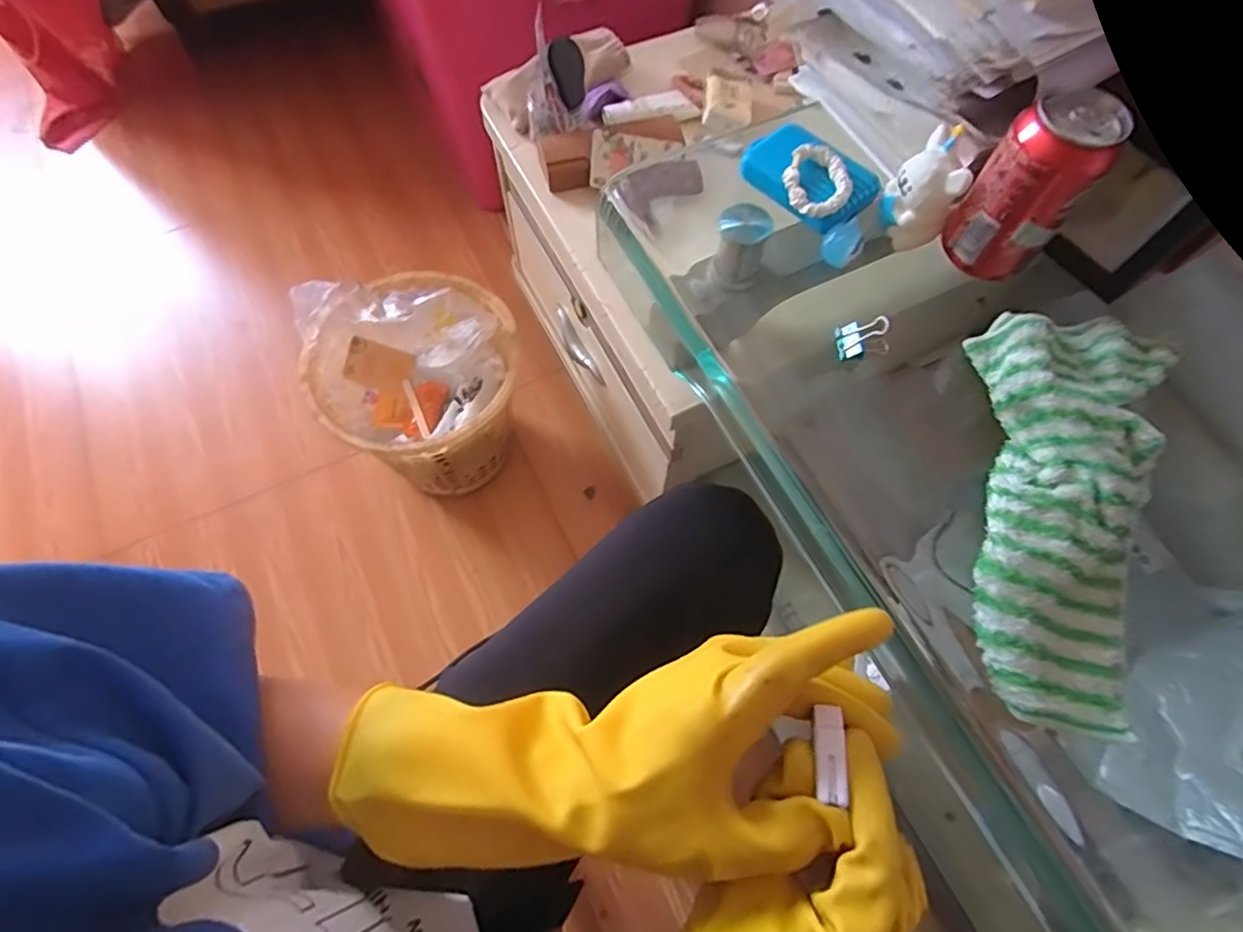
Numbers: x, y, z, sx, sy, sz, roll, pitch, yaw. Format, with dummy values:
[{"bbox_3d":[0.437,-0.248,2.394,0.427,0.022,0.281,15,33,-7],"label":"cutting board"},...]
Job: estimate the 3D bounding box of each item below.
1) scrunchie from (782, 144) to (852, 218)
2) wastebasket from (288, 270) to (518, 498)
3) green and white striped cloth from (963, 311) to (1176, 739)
[{"bbox_3d":[0.146,-0.213,0.459,0.048,0.015,0.056,17,66,7],"label":"scrunchie"},{"bbox_3d":[-0.257,-0.094,0.838,0.246,0.260,0.246,0,65,-1],"label":"wastebasket"},{"bbox_3d":[0.265,0.011,0.370,0.110,0.033,0.271,21,67,9],"label":"green and white striped cloth"}]

